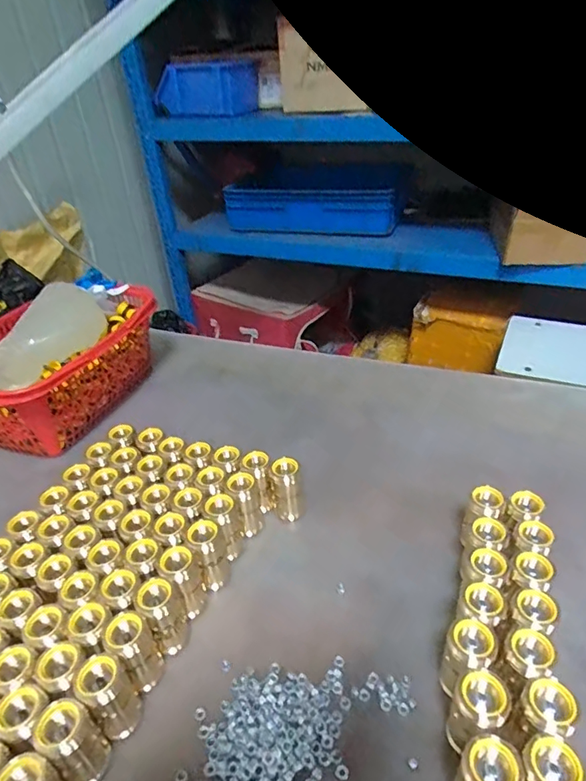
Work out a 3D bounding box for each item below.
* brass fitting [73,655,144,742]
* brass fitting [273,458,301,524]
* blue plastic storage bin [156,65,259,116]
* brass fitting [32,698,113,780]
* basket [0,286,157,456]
[{"bbox_3d":[-0.128,0.216,0.346,0.030,0.060,0.028,-3,36,2],"label":"brass fitting"},{"bbox_3d":[-0.005,0.100,0.496,0.025,0.064,0.023,-3,36,3],"label":"brass fitting"},{"bbox_3d":[-0.230,-0.794,1.308,0.269,0.112,0.081,0,33,5],"label":"blue plastic storage bin"},{"bbox_3d":[-0.144,0.233,0.324,0.030,0.058,0.031,17,41,27],"label":"brass fitting"},{"bbox_3d":[-0.322,-0.033,0.686,0.201,0.119,0.292,9,37,20],"label":"basket"}]

